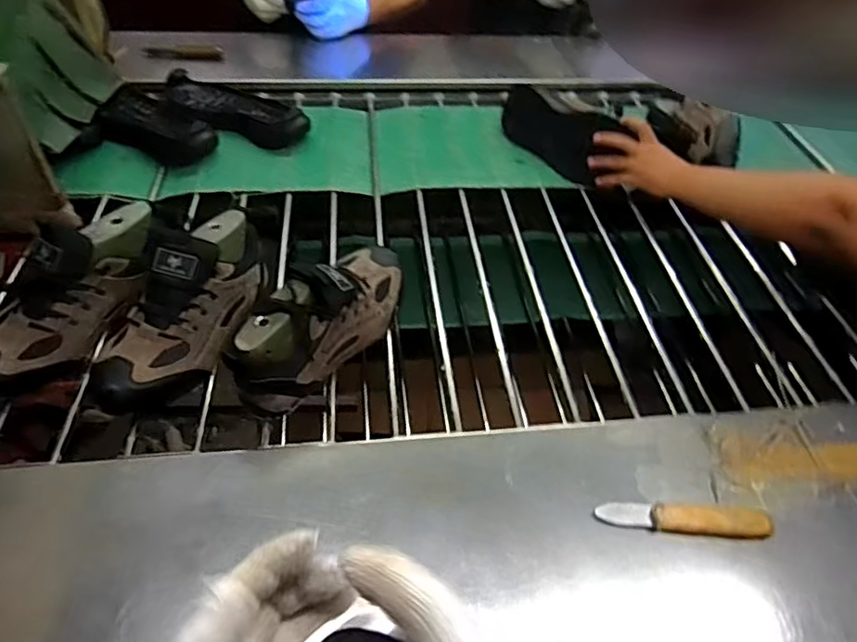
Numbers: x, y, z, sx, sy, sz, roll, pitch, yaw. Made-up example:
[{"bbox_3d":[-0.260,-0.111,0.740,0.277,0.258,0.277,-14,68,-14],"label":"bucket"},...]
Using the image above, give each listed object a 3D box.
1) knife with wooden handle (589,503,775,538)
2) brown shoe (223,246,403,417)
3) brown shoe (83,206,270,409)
[{"bbox_3d":[0.242,0.186,0.553,0.161,0.017,0.025,5,46,3],"label":"knife with wooden handle"},{"bbox_3d":[-0.110,-0.014,0.673,0.096,0.115,0.264,21,49,15],"label":"brown shoe"},{"bbox_3d":[-0.278,-0.020,0.666,0.094,0.126,0.270,18,61,15],"label":"brown shoe"}]

